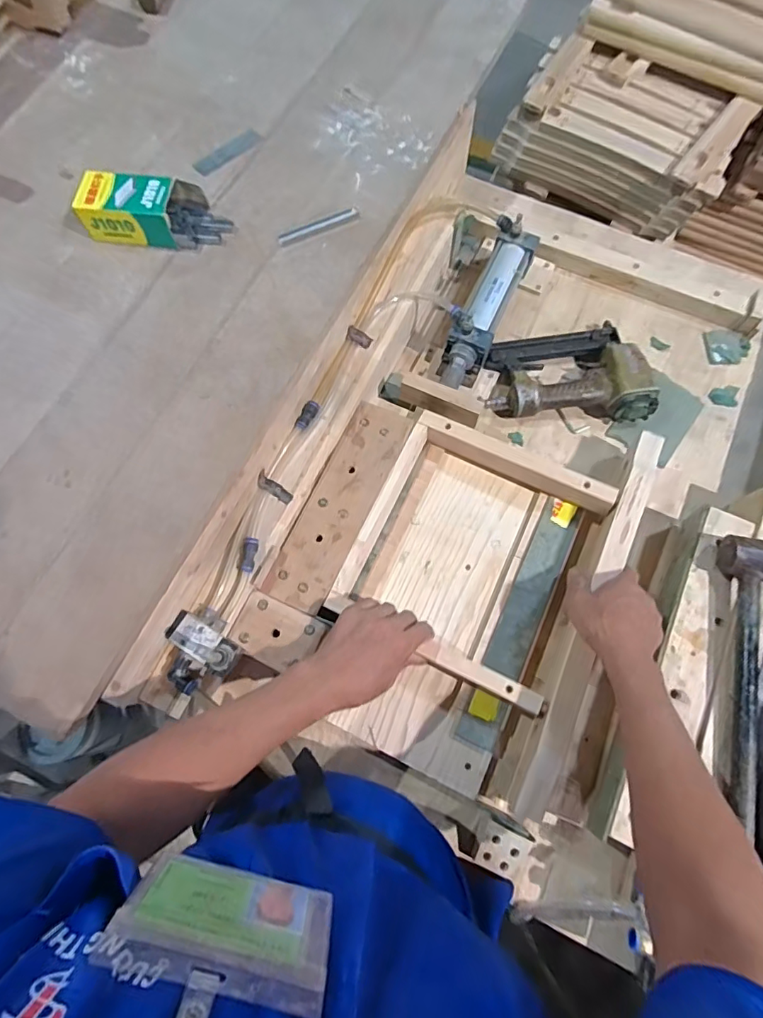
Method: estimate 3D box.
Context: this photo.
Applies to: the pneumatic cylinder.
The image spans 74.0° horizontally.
[{"bbox_3d":[0.150,-0.293,0.750,0.066,0.080,0.283,24,75,6],"label":"pneumatic cylinder"}]

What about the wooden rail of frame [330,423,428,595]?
[{"bbox_3d":[0.002,-0.001,0.656,0.022,0.038,0.244,25,75,6],"label":"wooden rail of frame"}]

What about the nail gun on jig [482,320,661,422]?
[{"bbox_3d":[0.268,-0.203,0.731,0.222,0.068,0.152,2,73,0],"label":"nail gun on jig"}]

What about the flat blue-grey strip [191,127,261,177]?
[{"bbox_3d":[-0.219,-0.509,0.722,0.028,0.004,0.110,42,74,6],"label":"flat blue-grey strip"}]

